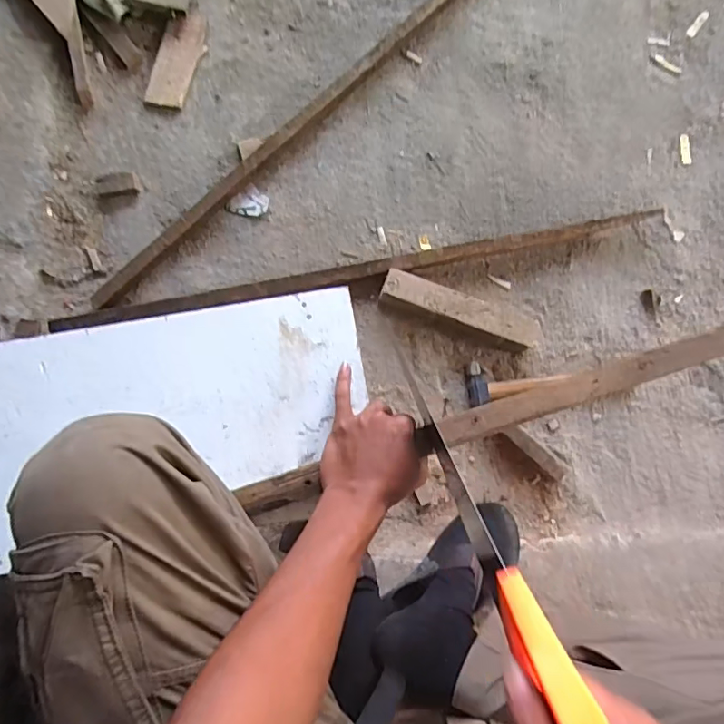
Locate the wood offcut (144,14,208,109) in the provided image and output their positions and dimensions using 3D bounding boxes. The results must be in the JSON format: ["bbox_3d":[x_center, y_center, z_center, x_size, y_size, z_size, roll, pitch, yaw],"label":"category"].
[{"bbox_3d":[-0.311,-0.511,0.885,0.069,0.015,0.174,19,80,-7],"label":"wood offcut"}]

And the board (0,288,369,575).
[{"bbox_3d":[-0.208,0.058,0.522,0.422,0.013,0.211,-10,80,-3],"label":"board"}]

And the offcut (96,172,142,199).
[{"bbox_3d":[-0.389,-0.282,0.838,0.061,0.022,0.030,-8,80,-3],"label":"offcut"}]

